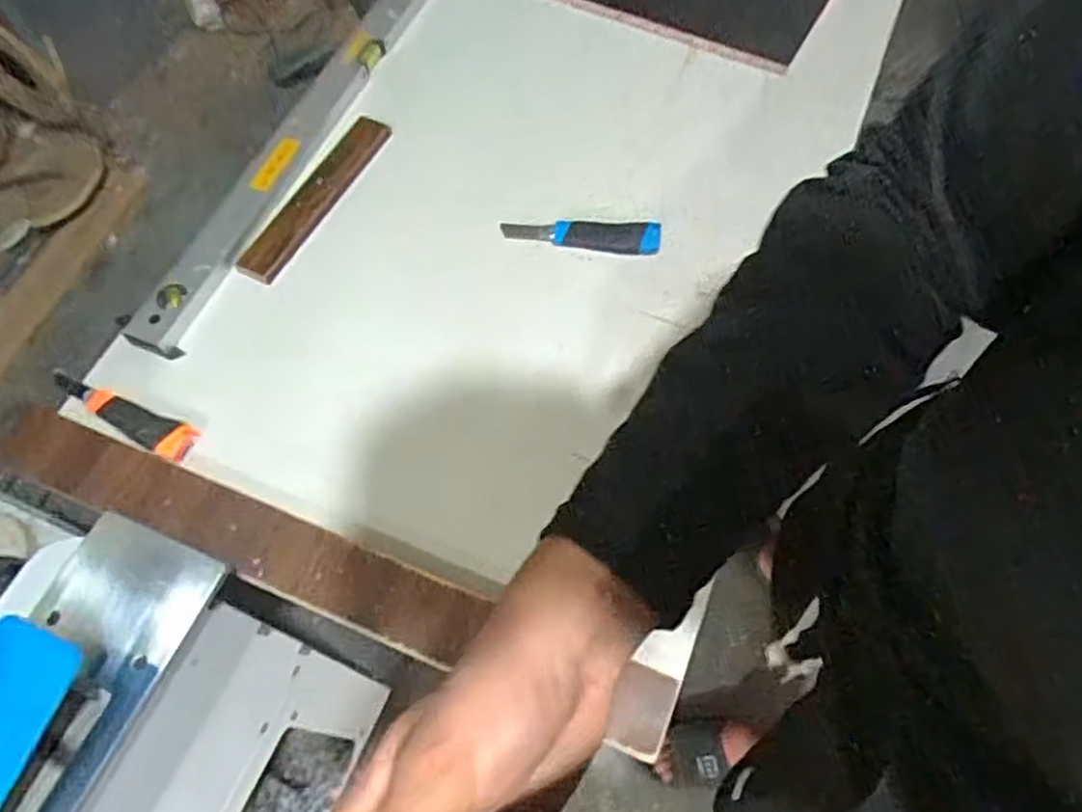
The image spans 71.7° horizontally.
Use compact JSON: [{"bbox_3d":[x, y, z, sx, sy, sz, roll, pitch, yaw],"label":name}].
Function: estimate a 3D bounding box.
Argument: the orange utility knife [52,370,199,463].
[{"bbox_3d":[-0.442,0.003,0.774,0.197,0.020,0.037,24,67,14],"label":"orange utility knife"}]

